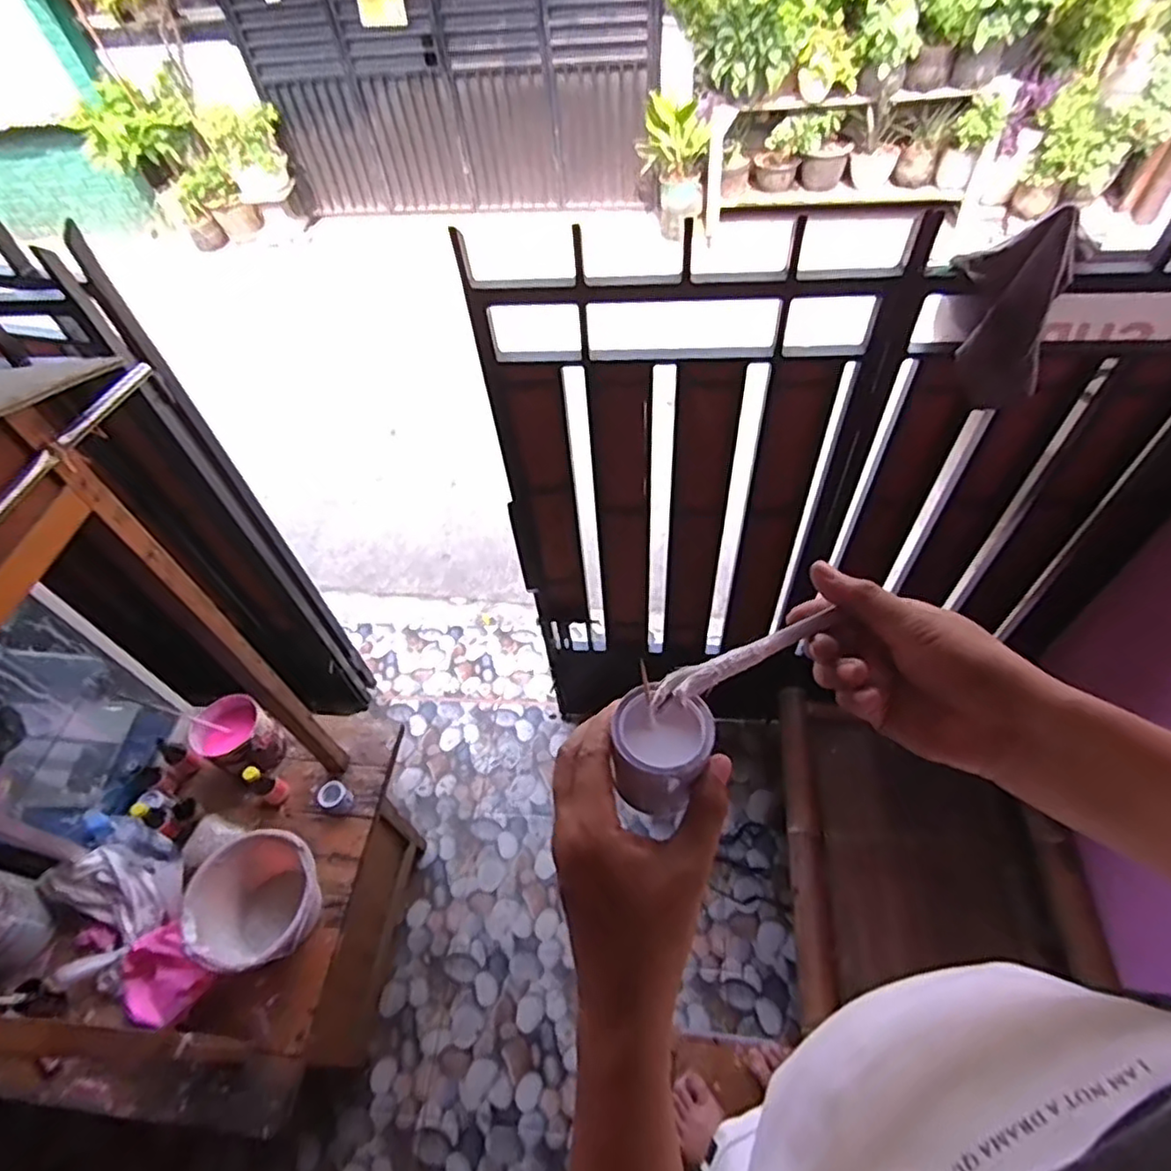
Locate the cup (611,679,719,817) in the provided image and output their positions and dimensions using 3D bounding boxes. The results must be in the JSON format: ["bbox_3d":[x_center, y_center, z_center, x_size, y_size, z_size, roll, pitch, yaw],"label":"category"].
[{"bbox_3d":[0.044,0.096,0.373,0.051,0.052,0.053,13,56,14],"label":"cup"}]

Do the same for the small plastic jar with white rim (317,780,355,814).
[{"bbox_3d":[-0.557,0.474,1.439,0.066,0.048,0.064,-3,54,4],"label":"small plastic jar with white rim"}]

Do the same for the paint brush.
[{"bbox_3d":[0.090,0.036,0.346,0.131,0.015,0.017,-19,53,-28],"label":"paint brush"}]

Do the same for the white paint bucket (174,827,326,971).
[{"bbox_3d":[-0.627,0.609,1.254,0.233,0.142,0.229,-3,54,4],"label":"white paint bucket"}]

